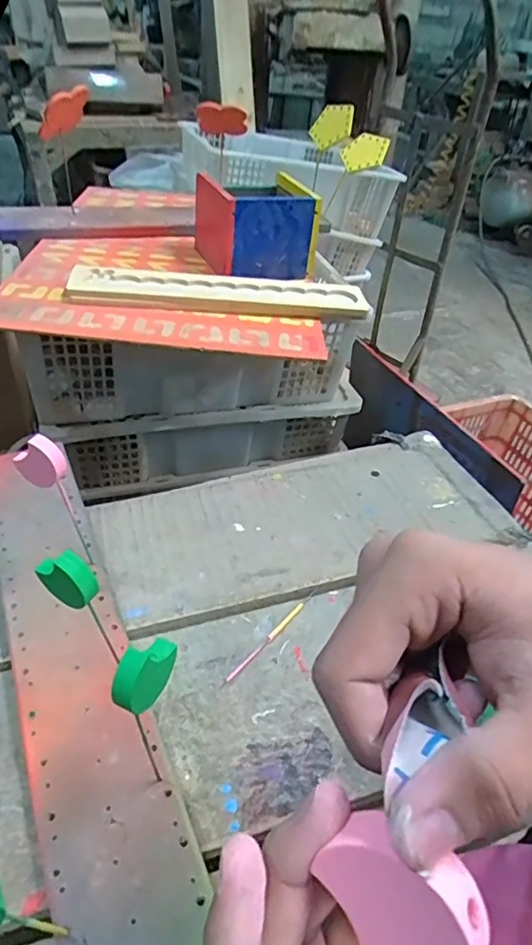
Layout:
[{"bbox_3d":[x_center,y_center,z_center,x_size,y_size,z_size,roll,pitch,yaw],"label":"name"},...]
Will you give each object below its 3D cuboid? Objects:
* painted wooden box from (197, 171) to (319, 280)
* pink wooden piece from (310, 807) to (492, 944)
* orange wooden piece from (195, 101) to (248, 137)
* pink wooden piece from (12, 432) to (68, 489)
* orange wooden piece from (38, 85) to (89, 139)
[{"bbox_3d":[-0.019,-0.359,0.800,0.135,0.104,0.150,-12,42,-19],"label":"painted wooden box"},{"bbox_3d":[0.034,0.101,0.131,0.013,0.032,0.036,-10,73,-60],"label":"pink wooden piece"},{"bbox_3d":[-0.071,-0.540,0.848,0.110,0.052,0.014,30,77,29],"label":"orange wooden piece"},{"bbox_3d":[-0.175,-0.009,0.429,0.044,0.040,0.012,17,41,14],"label":"pink wooden piece"},{"bbox_3d":[-0.277,-0.487,0.754,0.100,0.033,0.020,-22,29,30],"label":"orange wooden piece"}]

